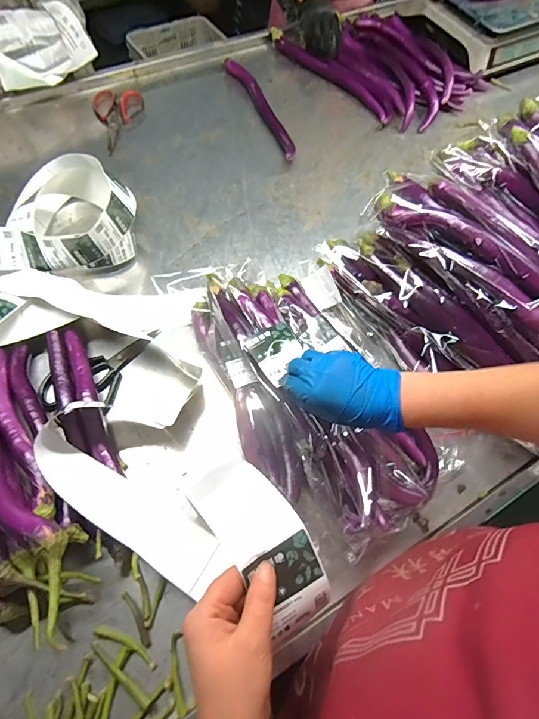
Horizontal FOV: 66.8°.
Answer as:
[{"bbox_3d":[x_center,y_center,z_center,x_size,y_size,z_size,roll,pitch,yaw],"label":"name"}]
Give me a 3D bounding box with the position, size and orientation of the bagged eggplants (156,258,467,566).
[{"bbox_3d":[0.035,0.015,0.531,0.211,0.109,0.431,-33,71,-18],"label":"bagged eggplants"}]

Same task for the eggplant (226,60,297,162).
[{"bbox_3d":[-0.015,-0.530,0.863,0.042,0.027,0.346,-20,66,-13],"label":"eggplant"}]

